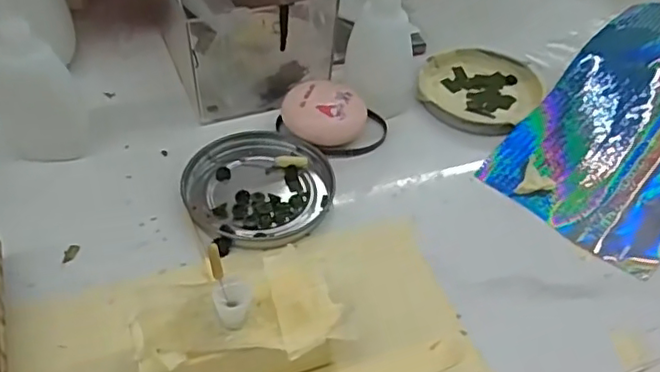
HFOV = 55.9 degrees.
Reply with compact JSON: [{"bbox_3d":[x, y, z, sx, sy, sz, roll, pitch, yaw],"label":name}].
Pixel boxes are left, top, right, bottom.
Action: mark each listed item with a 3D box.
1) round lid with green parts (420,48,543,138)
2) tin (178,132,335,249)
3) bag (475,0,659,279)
[{"bbox_3d":[0.096,-0.064,0.404,0.073,0.009,0.082,33,52,26],"label":"round lid with green parts"},{"bbox_3d":[-0.039,-0.001,0.335,0.079,0.008,0.075,2,45,-2],"label":"tin"},{"bbox_3d":[0.183,-0.049,0.357,0.105,0.066,0.186,32,52,25],"label":"bag"}]

